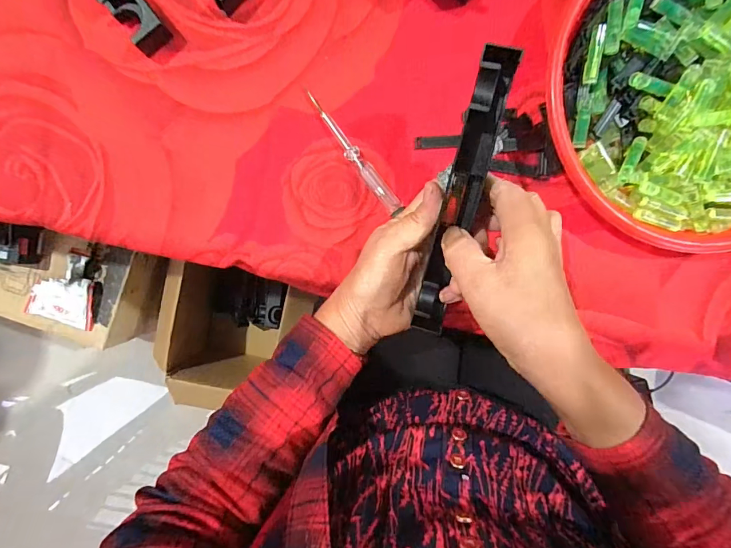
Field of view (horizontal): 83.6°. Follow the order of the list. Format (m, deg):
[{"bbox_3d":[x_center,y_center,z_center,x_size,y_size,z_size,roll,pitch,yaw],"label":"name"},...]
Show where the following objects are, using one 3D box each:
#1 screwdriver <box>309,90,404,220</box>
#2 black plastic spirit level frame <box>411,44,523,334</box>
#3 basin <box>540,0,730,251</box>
[{"bbox_3d":[-0.010,-0.103,0.348,0.015,0.011,0.122,-38,92,3],"label":"screwdriver"},{"bbox_3d":[0.069,-0.049,0.291,0.028,0.030,0.195,13,106,1],"label":"black plastic spirit level frame"},{"bbox_3d":[0.265,-0.144,0.314,0.247,0.055,0.232,0,94,1],"label":"basin"}]

